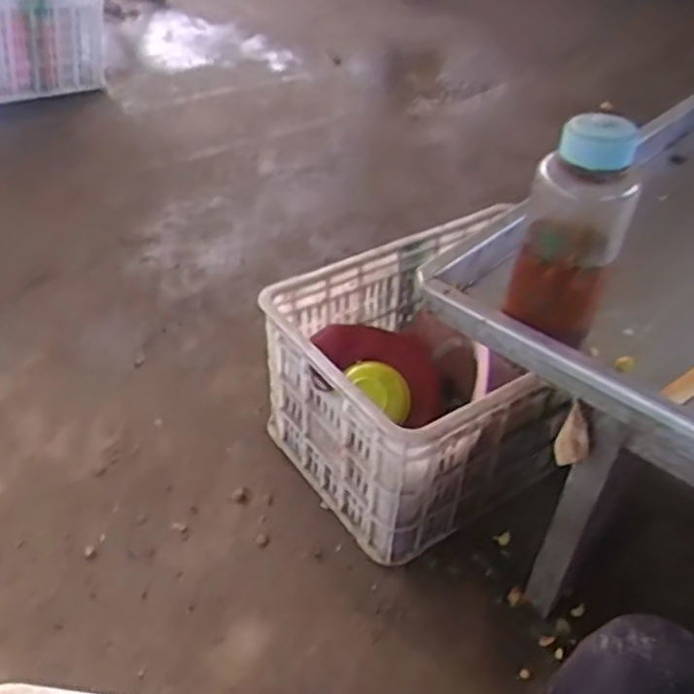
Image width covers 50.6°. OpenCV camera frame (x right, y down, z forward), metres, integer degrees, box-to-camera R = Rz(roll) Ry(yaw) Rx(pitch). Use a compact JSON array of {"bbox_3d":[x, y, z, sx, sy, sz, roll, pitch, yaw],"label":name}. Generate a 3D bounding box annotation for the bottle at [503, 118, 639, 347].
[{"bbox_3d":[0.226,-0.109,0.740,0.094,0.246,0.077,17,41,14],"label":"bottle"}]

